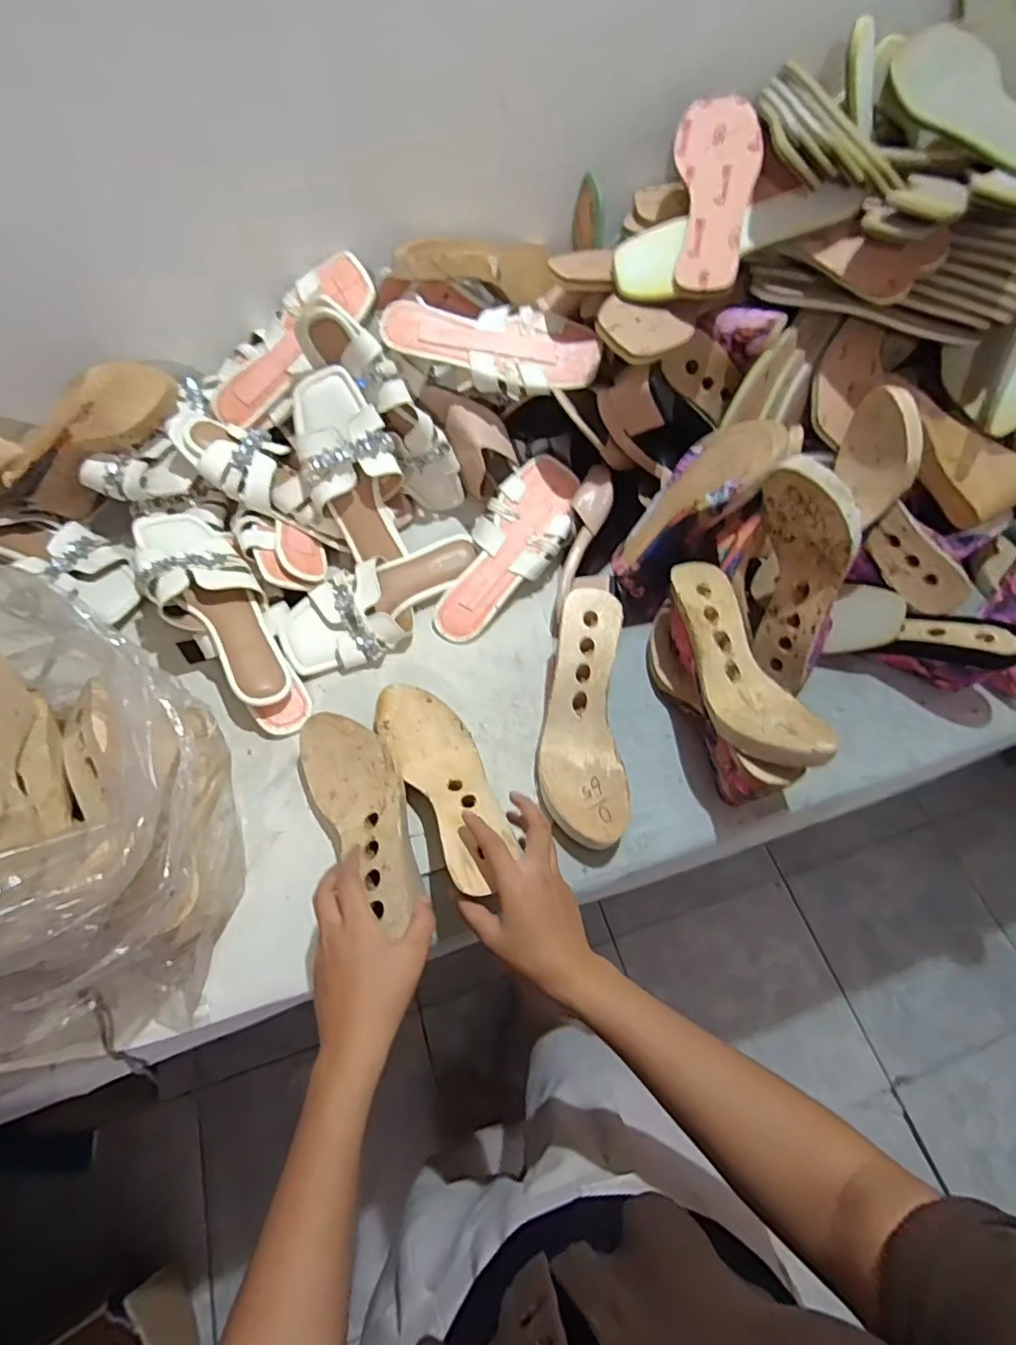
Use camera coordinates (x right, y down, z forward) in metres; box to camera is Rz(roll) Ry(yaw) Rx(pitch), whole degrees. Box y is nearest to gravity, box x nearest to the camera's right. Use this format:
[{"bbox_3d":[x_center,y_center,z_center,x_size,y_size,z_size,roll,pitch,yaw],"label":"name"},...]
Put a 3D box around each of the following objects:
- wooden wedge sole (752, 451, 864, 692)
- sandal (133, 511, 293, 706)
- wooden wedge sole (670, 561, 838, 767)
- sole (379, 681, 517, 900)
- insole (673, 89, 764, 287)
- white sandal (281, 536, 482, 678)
[{"bbox_3d":[0.289,-0.097,0.605,0.057,0.237,0.080,-15,30,-11],"label":"wooden wedge sole"},{"bbox_3d":[-0.299,-0.071,0.619,0.093,0.045,0.234,-33,87,-19],"label":"sandal"},{"bbox_3d":[0.216,-0.016,0.567,0.081,0.044,0.236,-13,62,-10],"label":"wooden wedge sole"},{"bbox_3d":[-0.055,0.093,0.544,0.074,0.039,0.224,-21,43,-14],"label":"sole"},{"bbox_3d":[0.214,-0.493,0.615,0.080,0.008,0.235,0,78,13],"label":"insole"},{"bbox_3d":[-0.133,-0.078,0.671,0.239,0.045,0.098,-25,65,-16],"label":"white sandal"}]

